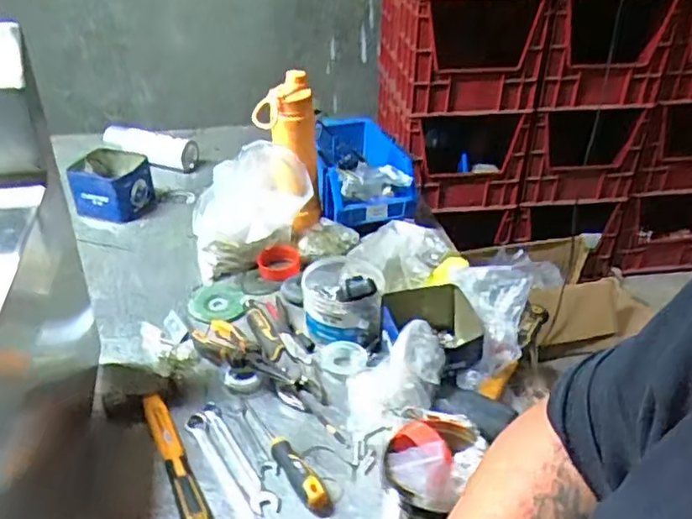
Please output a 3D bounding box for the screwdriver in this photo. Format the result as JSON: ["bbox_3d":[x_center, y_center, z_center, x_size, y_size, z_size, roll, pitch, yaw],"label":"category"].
[{"bbox_3d":[-0.071,0.215,0.740,0.031,0.031,0.187,-19,39,-28],"label":"screwdriver"}]

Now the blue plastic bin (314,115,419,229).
[{"bbox_3d":[0.032,-0.171,1.210,0.177,0.115,0.253,-1,33,-4],"label":"blue plastic bin"}]

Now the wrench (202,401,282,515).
[{"bbox_3d":[-0.128,0.228,0.745,0.027,0.007,0.178,-19,39,-28],"label":"wrench"}]

